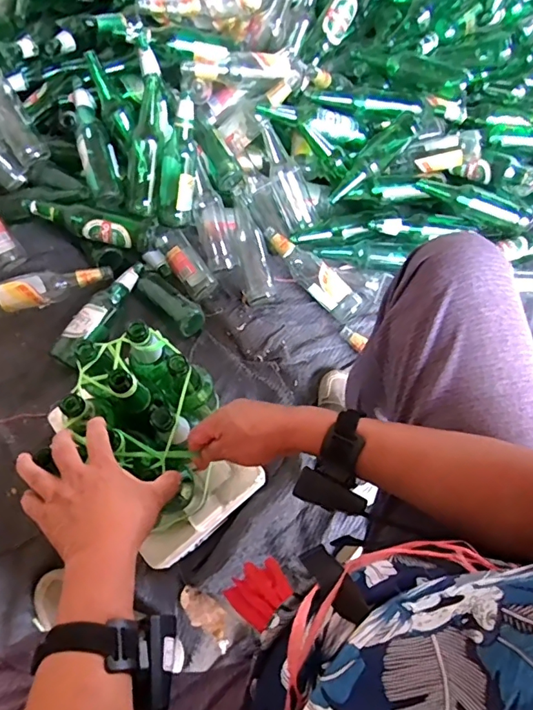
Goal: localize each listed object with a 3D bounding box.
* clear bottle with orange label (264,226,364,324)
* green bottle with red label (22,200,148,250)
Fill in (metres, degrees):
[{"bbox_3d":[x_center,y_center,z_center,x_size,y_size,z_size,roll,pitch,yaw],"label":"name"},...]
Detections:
[{"bbox_3d":[0.098,-0.177,1.040,0.060,0.075,0.255,-40,74,-18],"label":"clear bottle with orange label"},{"bbox_3d":[-0.368,-0.267,0.982,0.238,0.073,0.065,11,66,2],"label":"green bottle with red label"}]

